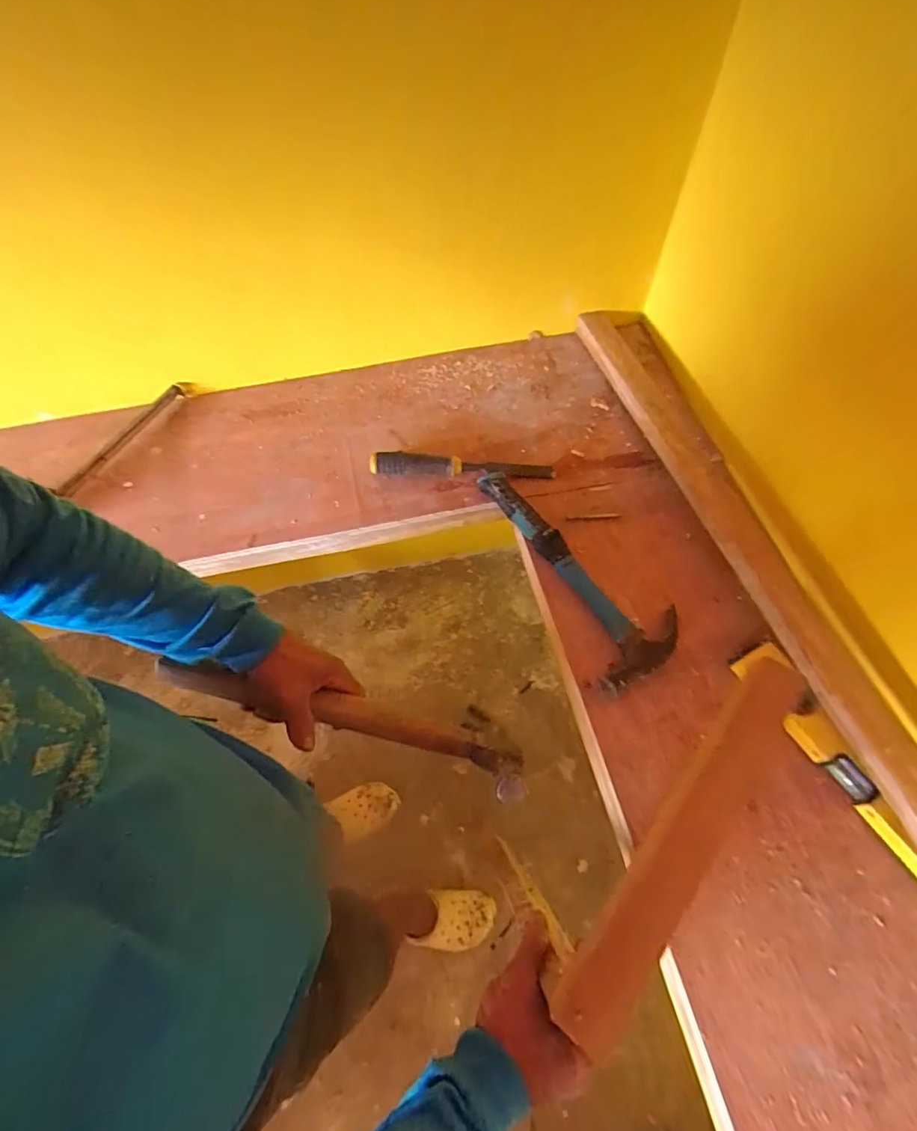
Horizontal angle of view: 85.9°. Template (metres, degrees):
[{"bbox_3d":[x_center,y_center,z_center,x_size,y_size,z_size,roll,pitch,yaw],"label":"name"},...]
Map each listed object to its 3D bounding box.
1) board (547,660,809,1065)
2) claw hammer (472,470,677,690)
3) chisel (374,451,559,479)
[{"bbox_3d":[0.164,0.191,0.350,0.037,0.022,0.291,36,75,18],"label":"board"},{"bbox_3d":[0.153,-0.011,0.615,0.121,0.030,0.316,-25,66,-10],"label":"claw hammer"},{"bbox_3d":[0.005,-0.139,0.682,0.250,0.022,0.033,1,64,3],"label":"chisel"}]

